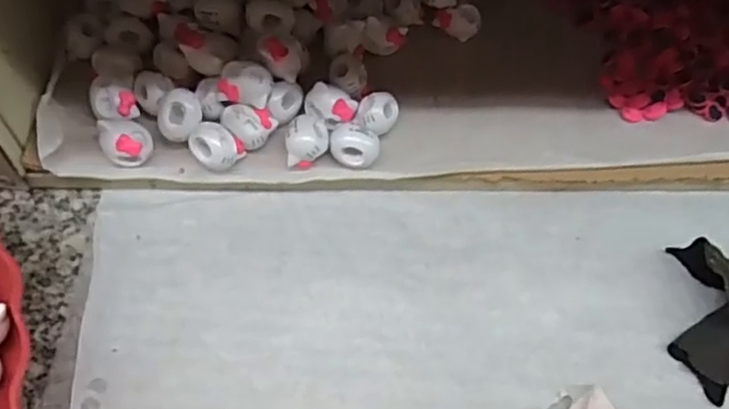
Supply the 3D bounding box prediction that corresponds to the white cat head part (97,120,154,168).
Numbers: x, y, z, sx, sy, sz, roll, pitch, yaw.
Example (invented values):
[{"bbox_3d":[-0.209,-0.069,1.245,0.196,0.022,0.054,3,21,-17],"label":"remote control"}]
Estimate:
[{"bbox_3d":[-0.118,-0.030,0.319,0.023,0.021,0.020,-26,66,-18],"label":"white cat head part"}]

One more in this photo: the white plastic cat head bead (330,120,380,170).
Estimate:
[{"bbox_3d":[-0.005,-0.031,0.331,0.025,0.022,0.024,5,61,-1],"label":"white plastic cat head bead"}]

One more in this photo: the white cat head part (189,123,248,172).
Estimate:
[{"bbox_3d":[-0.075,-0.028,0.322,0.024,0.021,0.020,35,64,14],"label":"white cat head part"}]

